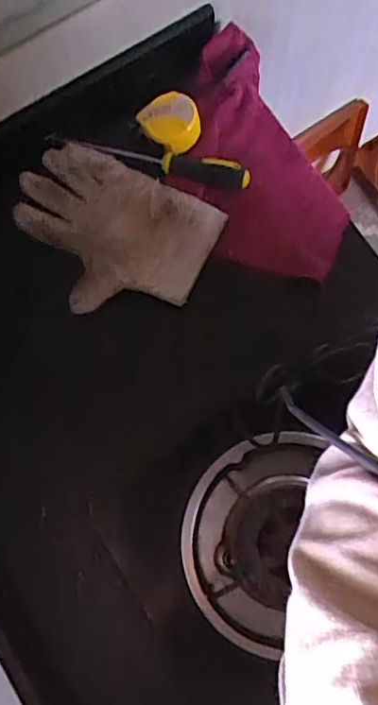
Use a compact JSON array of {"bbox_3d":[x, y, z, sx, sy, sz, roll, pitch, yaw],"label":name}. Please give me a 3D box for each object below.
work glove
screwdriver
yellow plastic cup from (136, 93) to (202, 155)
[{"bbox_3d":[-0.093,-0.139,0.681,0.220,0.029,0.170,27,80,5],"label":"work glove"},{"bbox_3d":[-0.047,-0.235,0.700,0.243,0.027,0.031,13,79,2],"label":"screwdriver"},{"bbox_3d":[-0.020,-0.280,0.706,0.064,0.053,0.070,0,79,0],"label":"yellow plastic cup"}]

